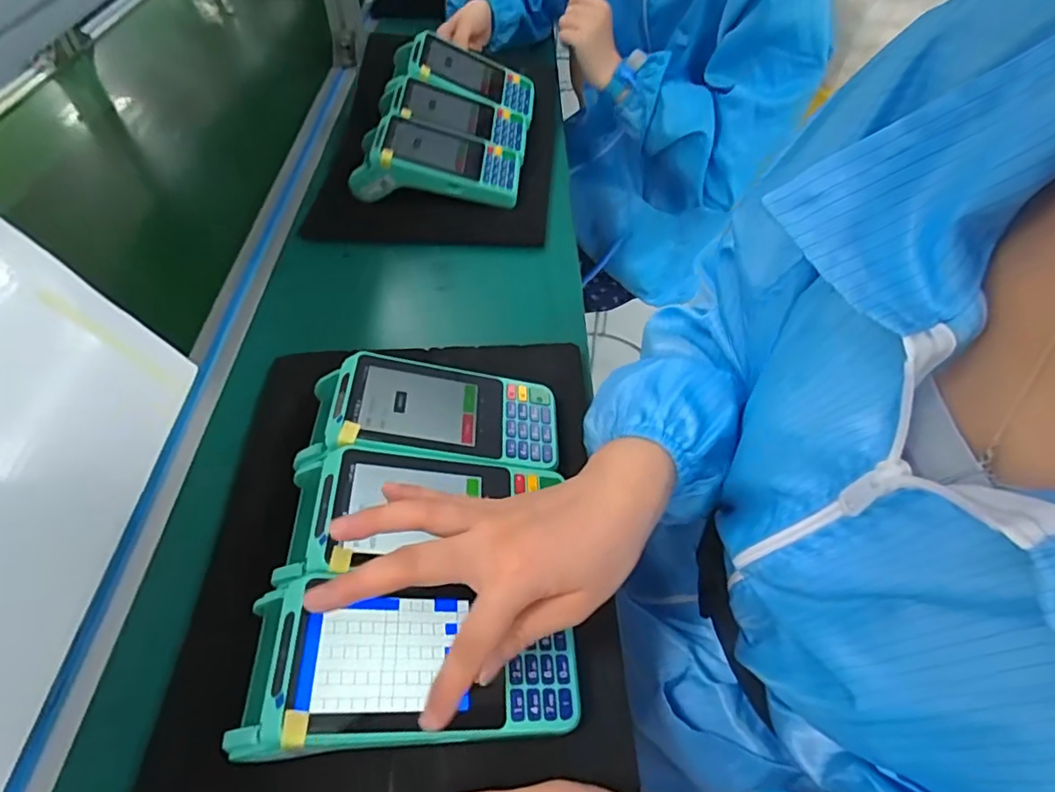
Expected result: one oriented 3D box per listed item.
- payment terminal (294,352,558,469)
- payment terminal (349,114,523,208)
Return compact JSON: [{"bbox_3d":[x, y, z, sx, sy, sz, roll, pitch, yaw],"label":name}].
[{"bbox_3d":[-0.062,0.019,0.392,0.166,0.065,0.078,-1,52,-3],"label":"payment terminal"},{"bbox_3d":[-0.098,-0.251,0.612,0.179,0.056,0.079,2,52,0],"label":"payment terminal"}]

